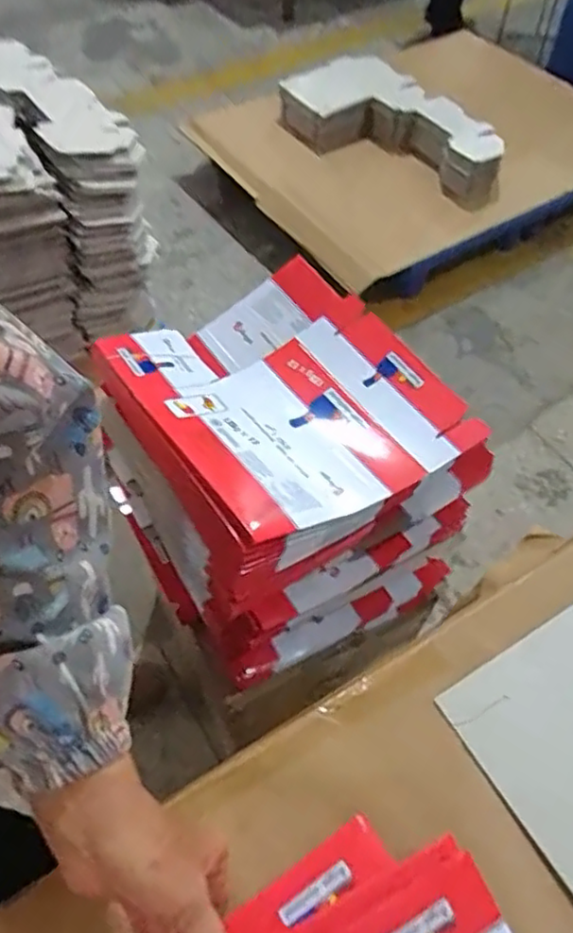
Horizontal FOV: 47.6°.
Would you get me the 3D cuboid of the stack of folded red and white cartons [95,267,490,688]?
[{"bbox_3d":[-0.007,0.001,0.797,0.325,0.282,0.365,-30,60,-19],"label":"stack of folded red and white cartons"}]

